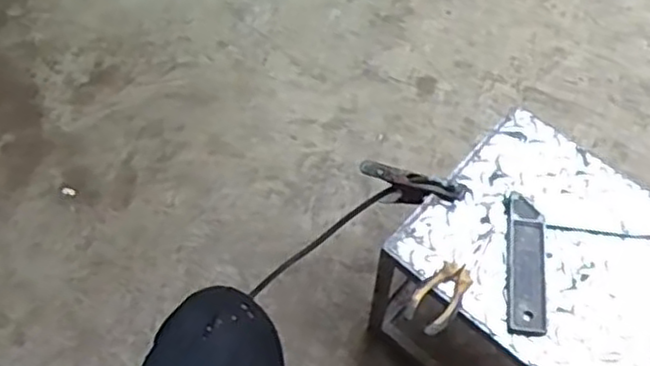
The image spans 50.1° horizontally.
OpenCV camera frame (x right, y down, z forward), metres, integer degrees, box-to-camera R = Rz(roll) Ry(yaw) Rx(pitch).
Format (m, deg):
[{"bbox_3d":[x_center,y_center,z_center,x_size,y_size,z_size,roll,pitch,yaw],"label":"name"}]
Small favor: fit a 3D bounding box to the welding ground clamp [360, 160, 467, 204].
[{"bbox_3d":[0.120,0.007,0.949,0.153,0.064,0.029,13,58,39],"label":"welding ground clamp"}]

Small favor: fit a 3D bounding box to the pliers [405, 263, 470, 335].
[{"bbox_3d":[0.139,0.134,0.826,0.051,0.020,0.095,35,67,18],"label":"pliers"}]

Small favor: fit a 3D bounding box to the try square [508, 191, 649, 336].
[{"bbox_3d":[0.399,0.109,0.850,0.348,0.018,0.179,4,61,3],"label":"try square"}]

